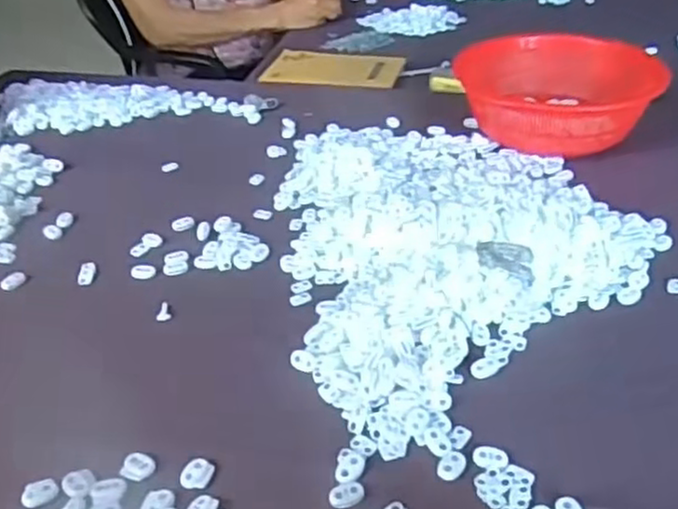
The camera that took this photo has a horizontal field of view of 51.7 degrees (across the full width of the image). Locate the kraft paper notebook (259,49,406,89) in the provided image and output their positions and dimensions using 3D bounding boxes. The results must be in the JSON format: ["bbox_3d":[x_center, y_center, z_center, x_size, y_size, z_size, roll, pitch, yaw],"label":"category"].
[{"bbox_3d":[-0.008,-0.292,1.098,0.207,0.007,0.132,6,38,13],"label":"kraft paper notebook"}]

